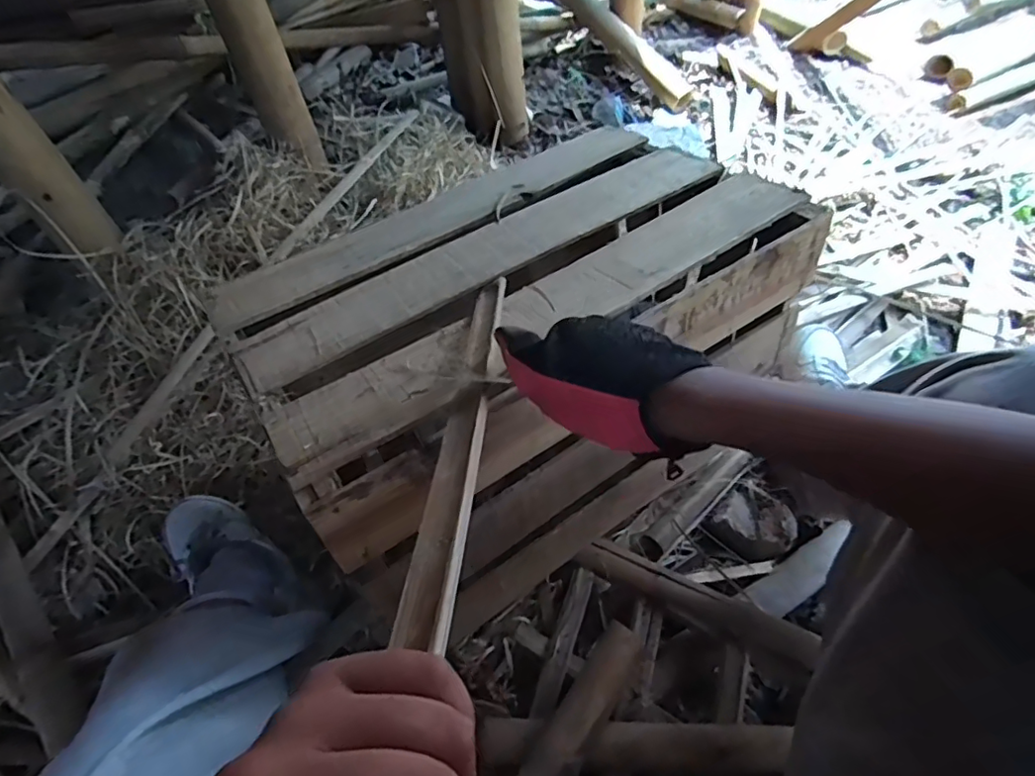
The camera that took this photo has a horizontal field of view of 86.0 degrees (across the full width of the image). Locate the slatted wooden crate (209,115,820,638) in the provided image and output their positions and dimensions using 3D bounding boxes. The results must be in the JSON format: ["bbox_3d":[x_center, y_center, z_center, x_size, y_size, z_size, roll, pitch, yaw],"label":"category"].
[{"bbox_3d":[0.005,-0.026,0.717,0.590,0.375,0.392,-33,56,-21],"label":"slatted wooden crate"}]

